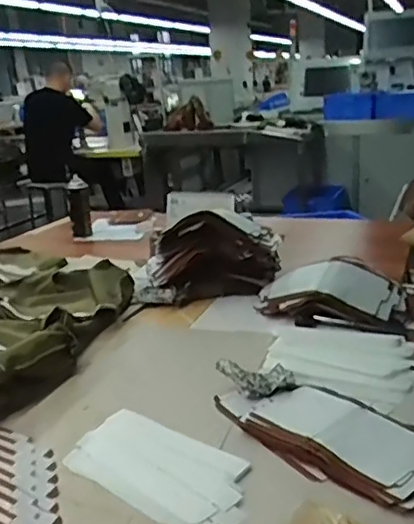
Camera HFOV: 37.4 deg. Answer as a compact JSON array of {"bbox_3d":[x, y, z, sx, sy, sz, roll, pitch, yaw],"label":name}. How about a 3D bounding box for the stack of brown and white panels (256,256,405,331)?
[{"bbox_3d":[0.229,0.057,1.158,0.259,0.073,0.179,-1,17,9],"label":"stack of brown and white panels"}]

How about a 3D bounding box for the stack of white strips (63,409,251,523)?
[{"bbox_3d":[-0.056,0.253,0.759,0.263,0.010,0.133,10,21,39],"label":"stack of white strips"}]

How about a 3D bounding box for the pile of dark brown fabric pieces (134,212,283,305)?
[{"bbox_3d":[-0.001,-0.013,1.358,0.319,0.179,0.157,-5,16,-5],"label":"pile of dark brown fabric pieces"}]

